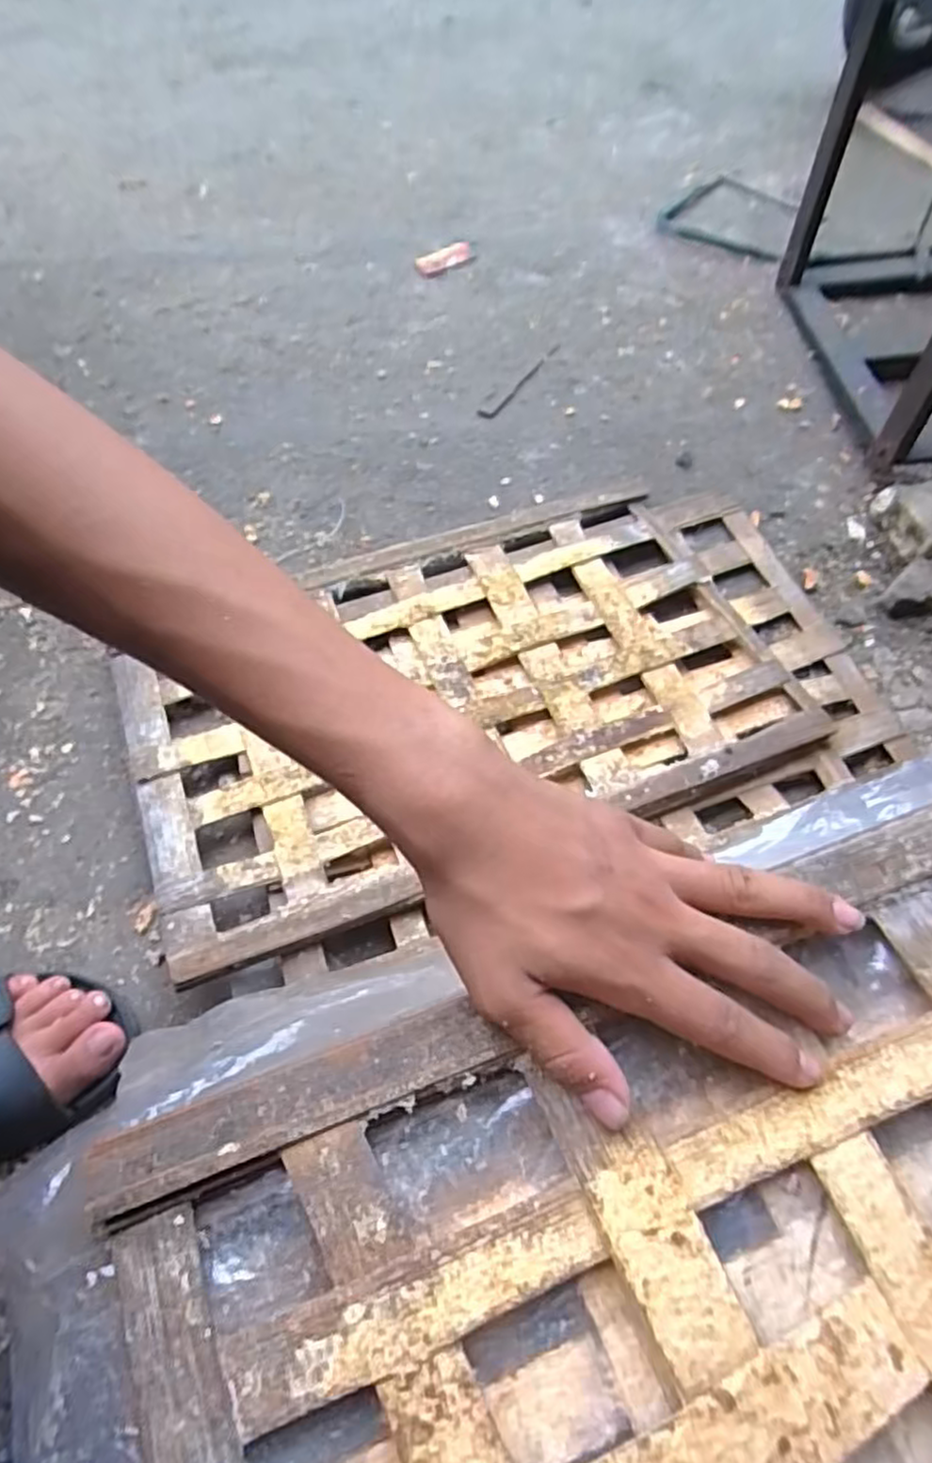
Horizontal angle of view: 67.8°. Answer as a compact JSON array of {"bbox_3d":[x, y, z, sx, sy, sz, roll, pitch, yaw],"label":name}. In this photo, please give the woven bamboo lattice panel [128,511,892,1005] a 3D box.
[{"bbox_3d":[0.035,-0.029,0.602,0.617,0.049,0.356,-15,59,-12],"label":"woven bamboo lattice panel"}]

